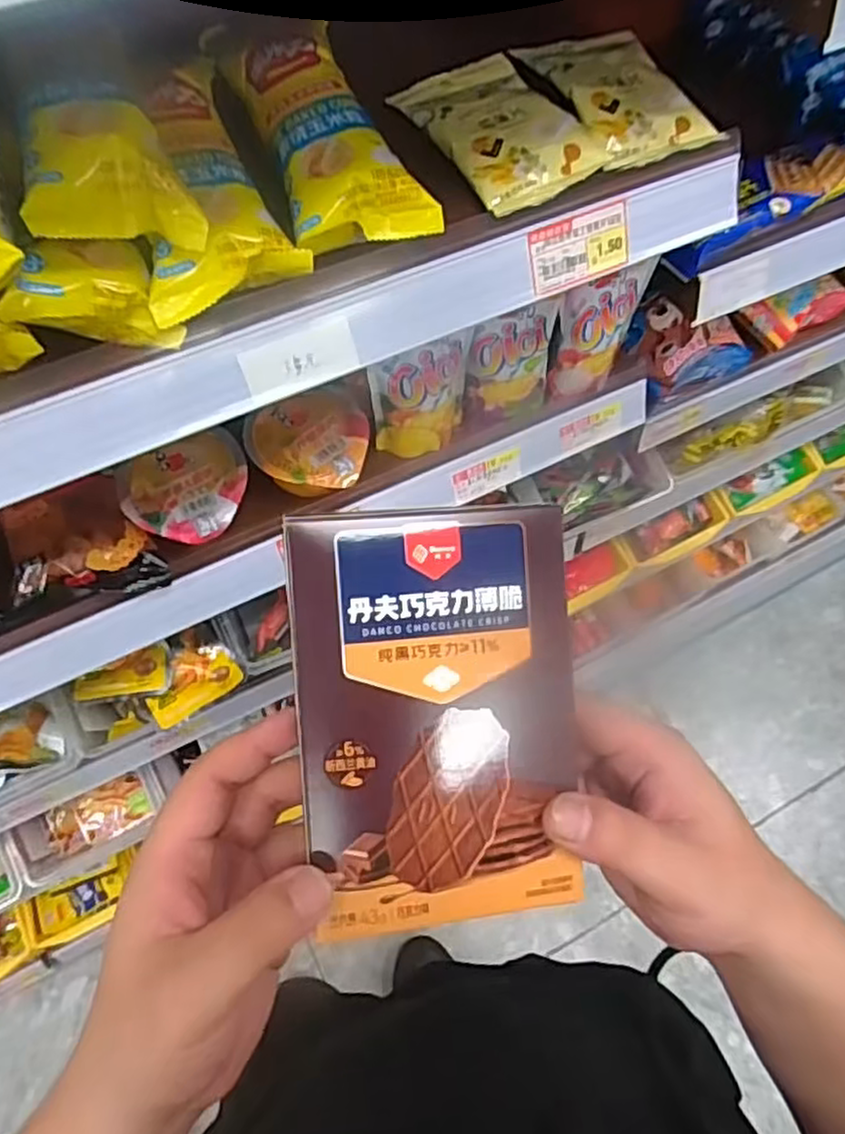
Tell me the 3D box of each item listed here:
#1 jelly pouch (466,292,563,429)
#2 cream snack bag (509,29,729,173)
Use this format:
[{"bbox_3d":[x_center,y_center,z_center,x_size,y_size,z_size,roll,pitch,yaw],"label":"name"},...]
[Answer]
[{"bbox_3d":[0.071,-0.155,0.557,0.072,0.101,0.024,-16,65,-10],"label":"jelly pouch"},{"bbox_3d":[0.126,-0.311,0.466,0.086,0.013,0.137,-19,66,-12],"label":"cream snack bag"}]

